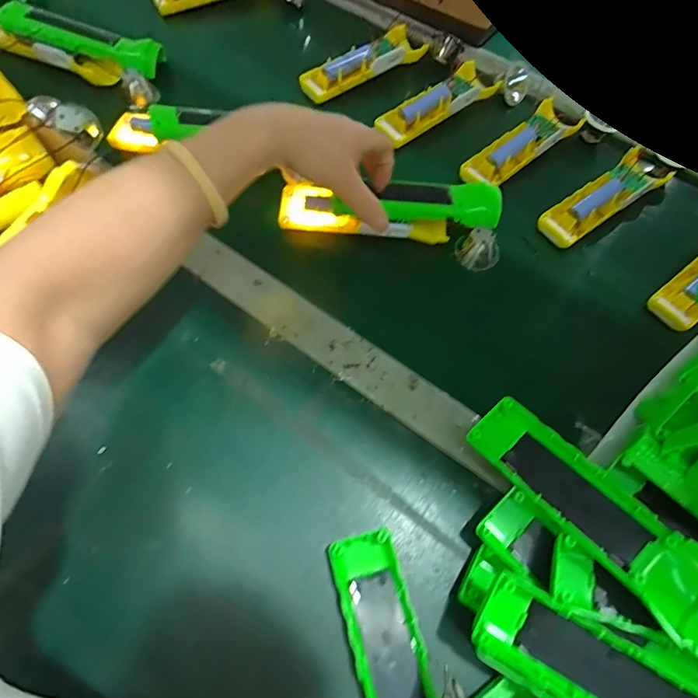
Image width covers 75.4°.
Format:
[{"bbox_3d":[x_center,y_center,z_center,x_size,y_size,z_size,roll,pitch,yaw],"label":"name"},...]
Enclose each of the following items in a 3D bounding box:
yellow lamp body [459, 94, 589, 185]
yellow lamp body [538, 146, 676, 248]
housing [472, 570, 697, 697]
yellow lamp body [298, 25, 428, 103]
[{"bbox_3d":[0.192,-0.227,0.496,0.159,0.023,0.049,-39,72,-18],"label":"yellow lamp body"},{"bbox_3d":[0.268,-0.158,0.473,0.147,0.028,0.046,-34,71,-16],"label":"yellow lamp body"},{"bbox_3d":[0.148,0.187,0.244,0.160,0.025,0.049,31,67,9],"label":"housing"},{"bbox_3d":[0.018,-0.345,0.541,0.159,0.028,0.043,-33,72,-17],"label":"yellow lamp body"}]

